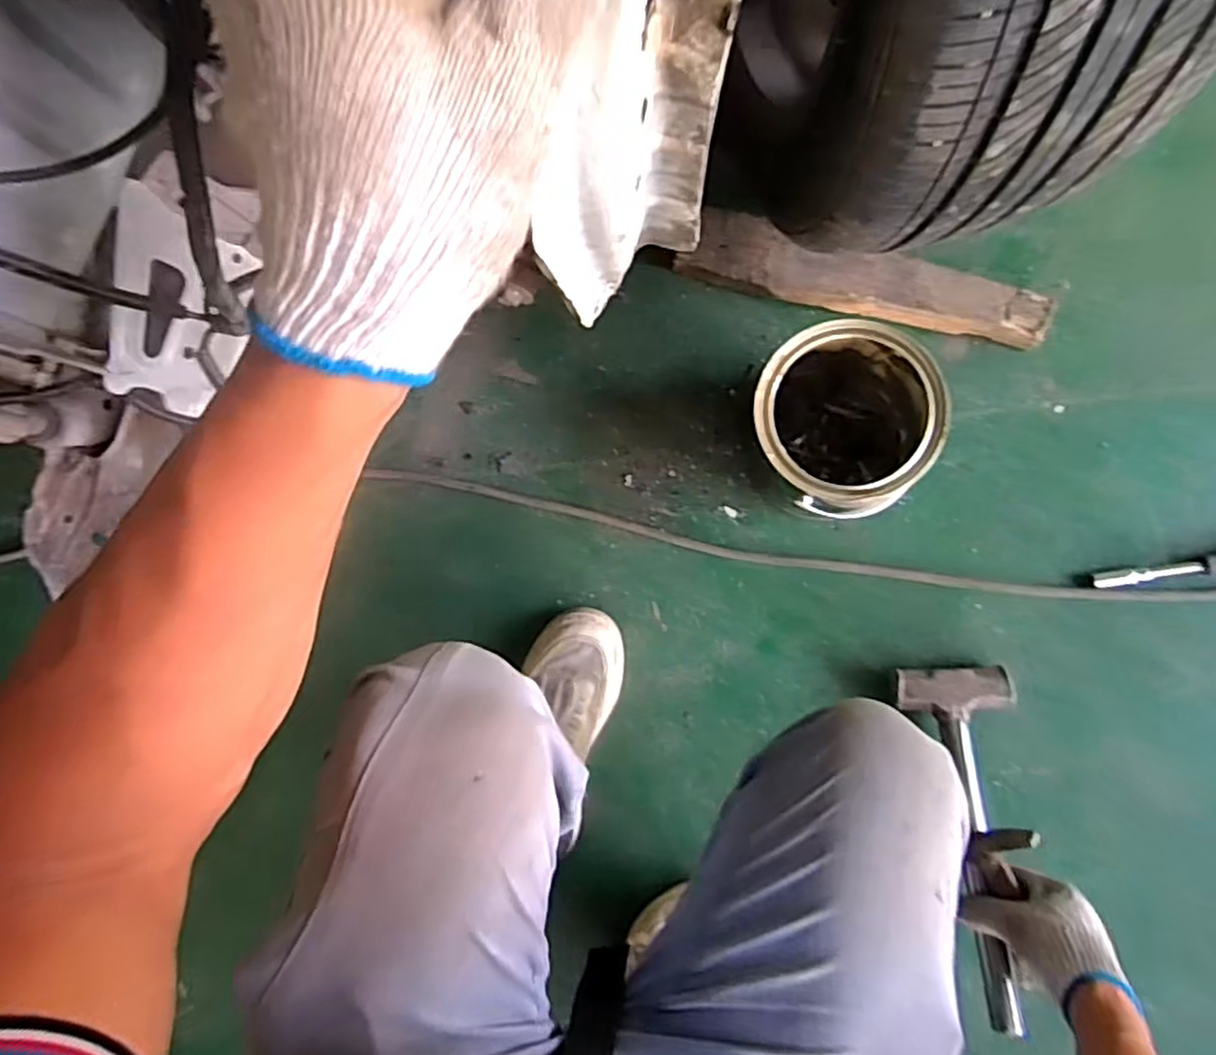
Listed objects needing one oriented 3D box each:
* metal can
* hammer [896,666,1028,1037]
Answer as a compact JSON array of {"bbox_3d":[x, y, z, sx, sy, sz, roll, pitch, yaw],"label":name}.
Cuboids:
[{"bbox_3d":[0.223,-0.096,0.692,0.162,0.153,0.173,7,87,7],"label":"metal can"},{"bbox_3d":[0.342,0.289,0.661,0.101,0.034,0.309,-5,77,8],"label":"hammer"}]

